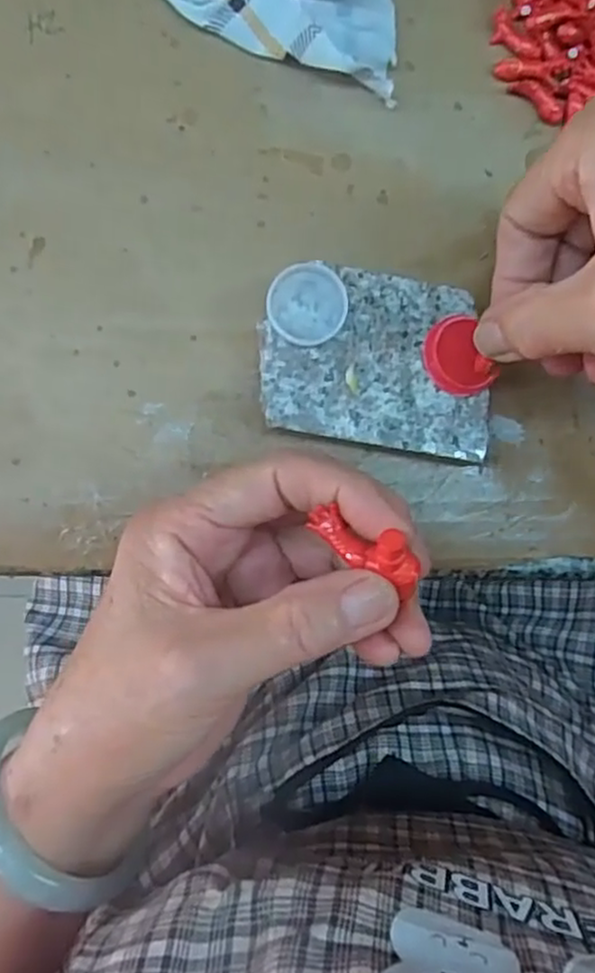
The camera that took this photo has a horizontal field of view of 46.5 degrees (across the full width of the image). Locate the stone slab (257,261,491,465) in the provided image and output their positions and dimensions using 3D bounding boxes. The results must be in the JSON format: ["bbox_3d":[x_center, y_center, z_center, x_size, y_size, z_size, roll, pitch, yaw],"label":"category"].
[{"bbox_3d":[0.028,-0.044,0.252,0.082,0.020,0.059,10,89,-7],"label":"stone slab"}]

